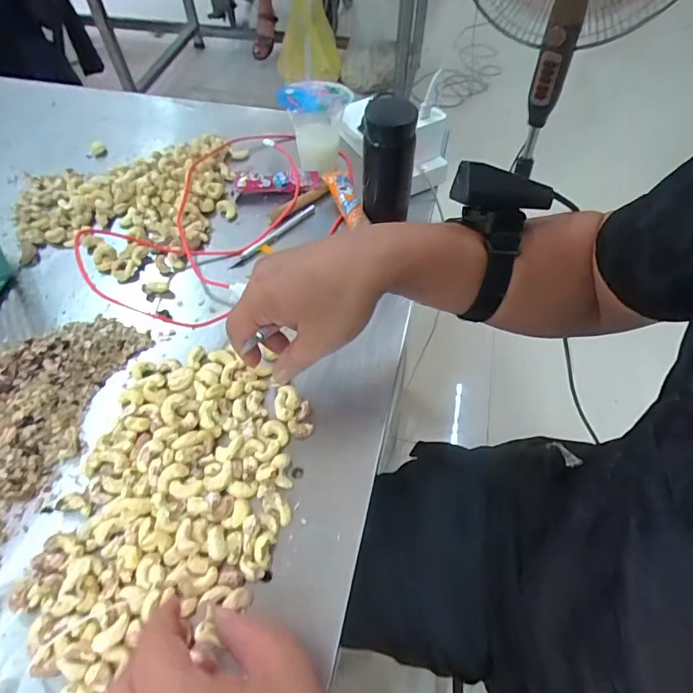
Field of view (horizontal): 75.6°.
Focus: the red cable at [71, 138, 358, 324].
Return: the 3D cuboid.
[{"bbox_3d":[-0.148,-0.183,0.559,0.258,0.025,0.375,31,62,19],"label":"red cable"}]

